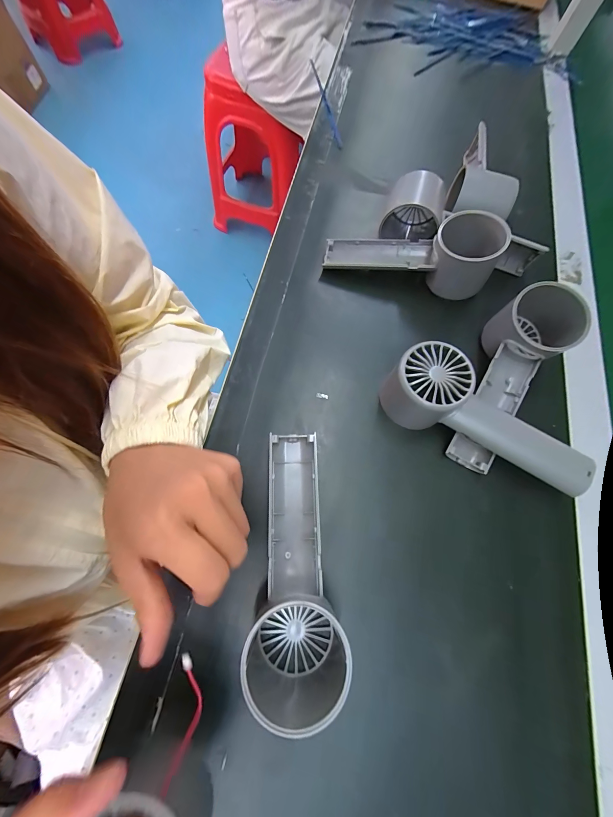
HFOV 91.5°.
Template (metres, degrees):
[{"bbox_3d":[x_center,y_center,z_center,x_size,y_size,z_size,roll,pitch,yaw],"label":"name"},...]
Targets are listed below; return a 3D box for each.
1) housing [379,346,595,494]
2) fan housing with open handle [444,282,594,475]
[{"bbox_3d":[0.137,0.008,0.234,0.155,0.057,0.047,27,72,7],"label":"housing"},{"bbox_3d":[0.162,-0.031,0.243,0.061,0.059,0.157,37,73,10],"label":"fan housing with open handle"}]

